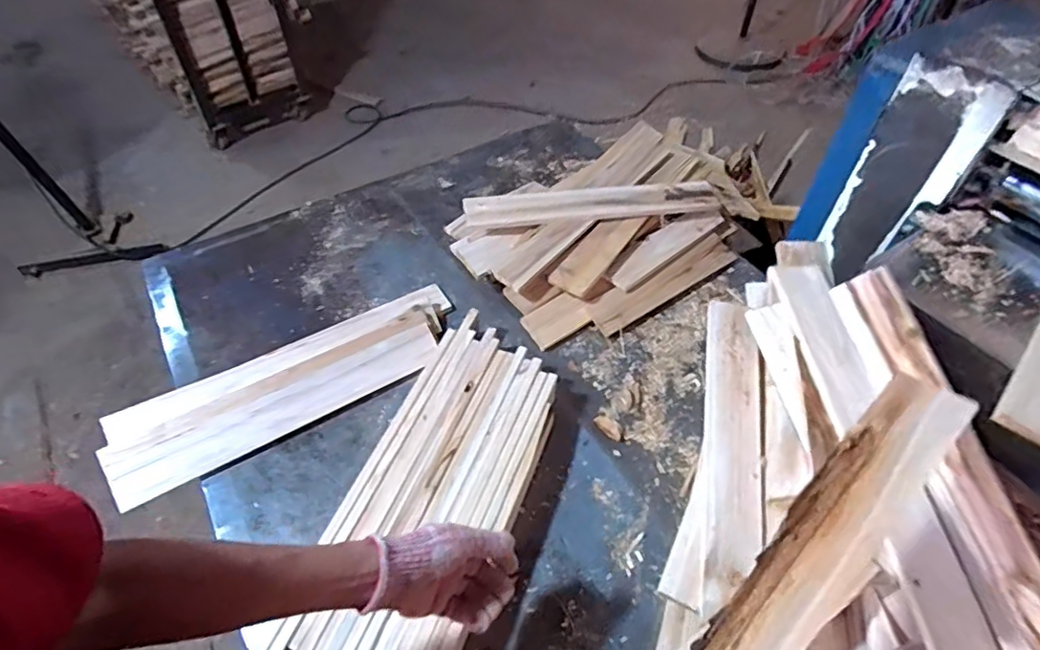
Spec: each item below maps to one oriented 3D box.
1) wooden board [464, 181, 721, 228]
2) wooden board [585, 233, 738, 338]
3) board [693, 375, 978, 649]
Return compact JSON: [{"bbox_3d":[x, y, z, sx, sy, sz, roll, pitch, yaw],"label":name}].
[{"bbox_3d":[0.140,-0.225,1.042,0.472,0.021,0.067,-6,74,-11],"label":"wooden board"},{"bbox_3d":[0.264,-0.078,1.031,0.317,0.008,0.067,-29,78,-19],"label":"wooden board"},{"bbox_3d":[0.220,0.201,0.444,0.453,0.019,0.063,-40,60,-20],"label":"board"}]

